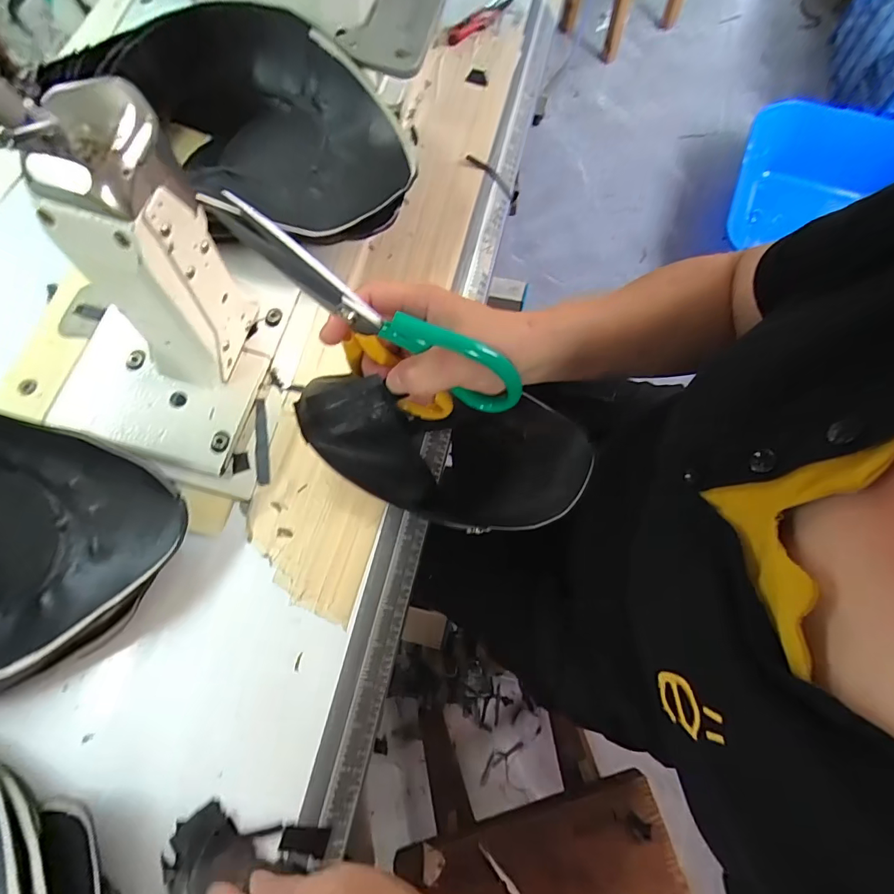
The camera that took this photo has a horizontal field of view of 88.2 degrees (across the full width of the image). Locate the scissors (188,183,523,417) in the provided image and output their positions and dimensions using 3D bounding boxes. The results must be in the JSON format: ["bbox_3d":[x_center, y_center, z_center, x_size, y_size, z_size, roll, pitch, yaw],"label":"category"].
[{"bbox_3d":[-0.041,-0.065,0.265,0.091,0.195,0.016,-3,64,44],"label":"scissors"}]

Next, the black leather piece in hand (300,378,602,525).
[{"bbox_3d":[0.011,0.002,0.359,0.233,0.071,0.105,10,67,-33],"label":"black leather piece in hand"}]

